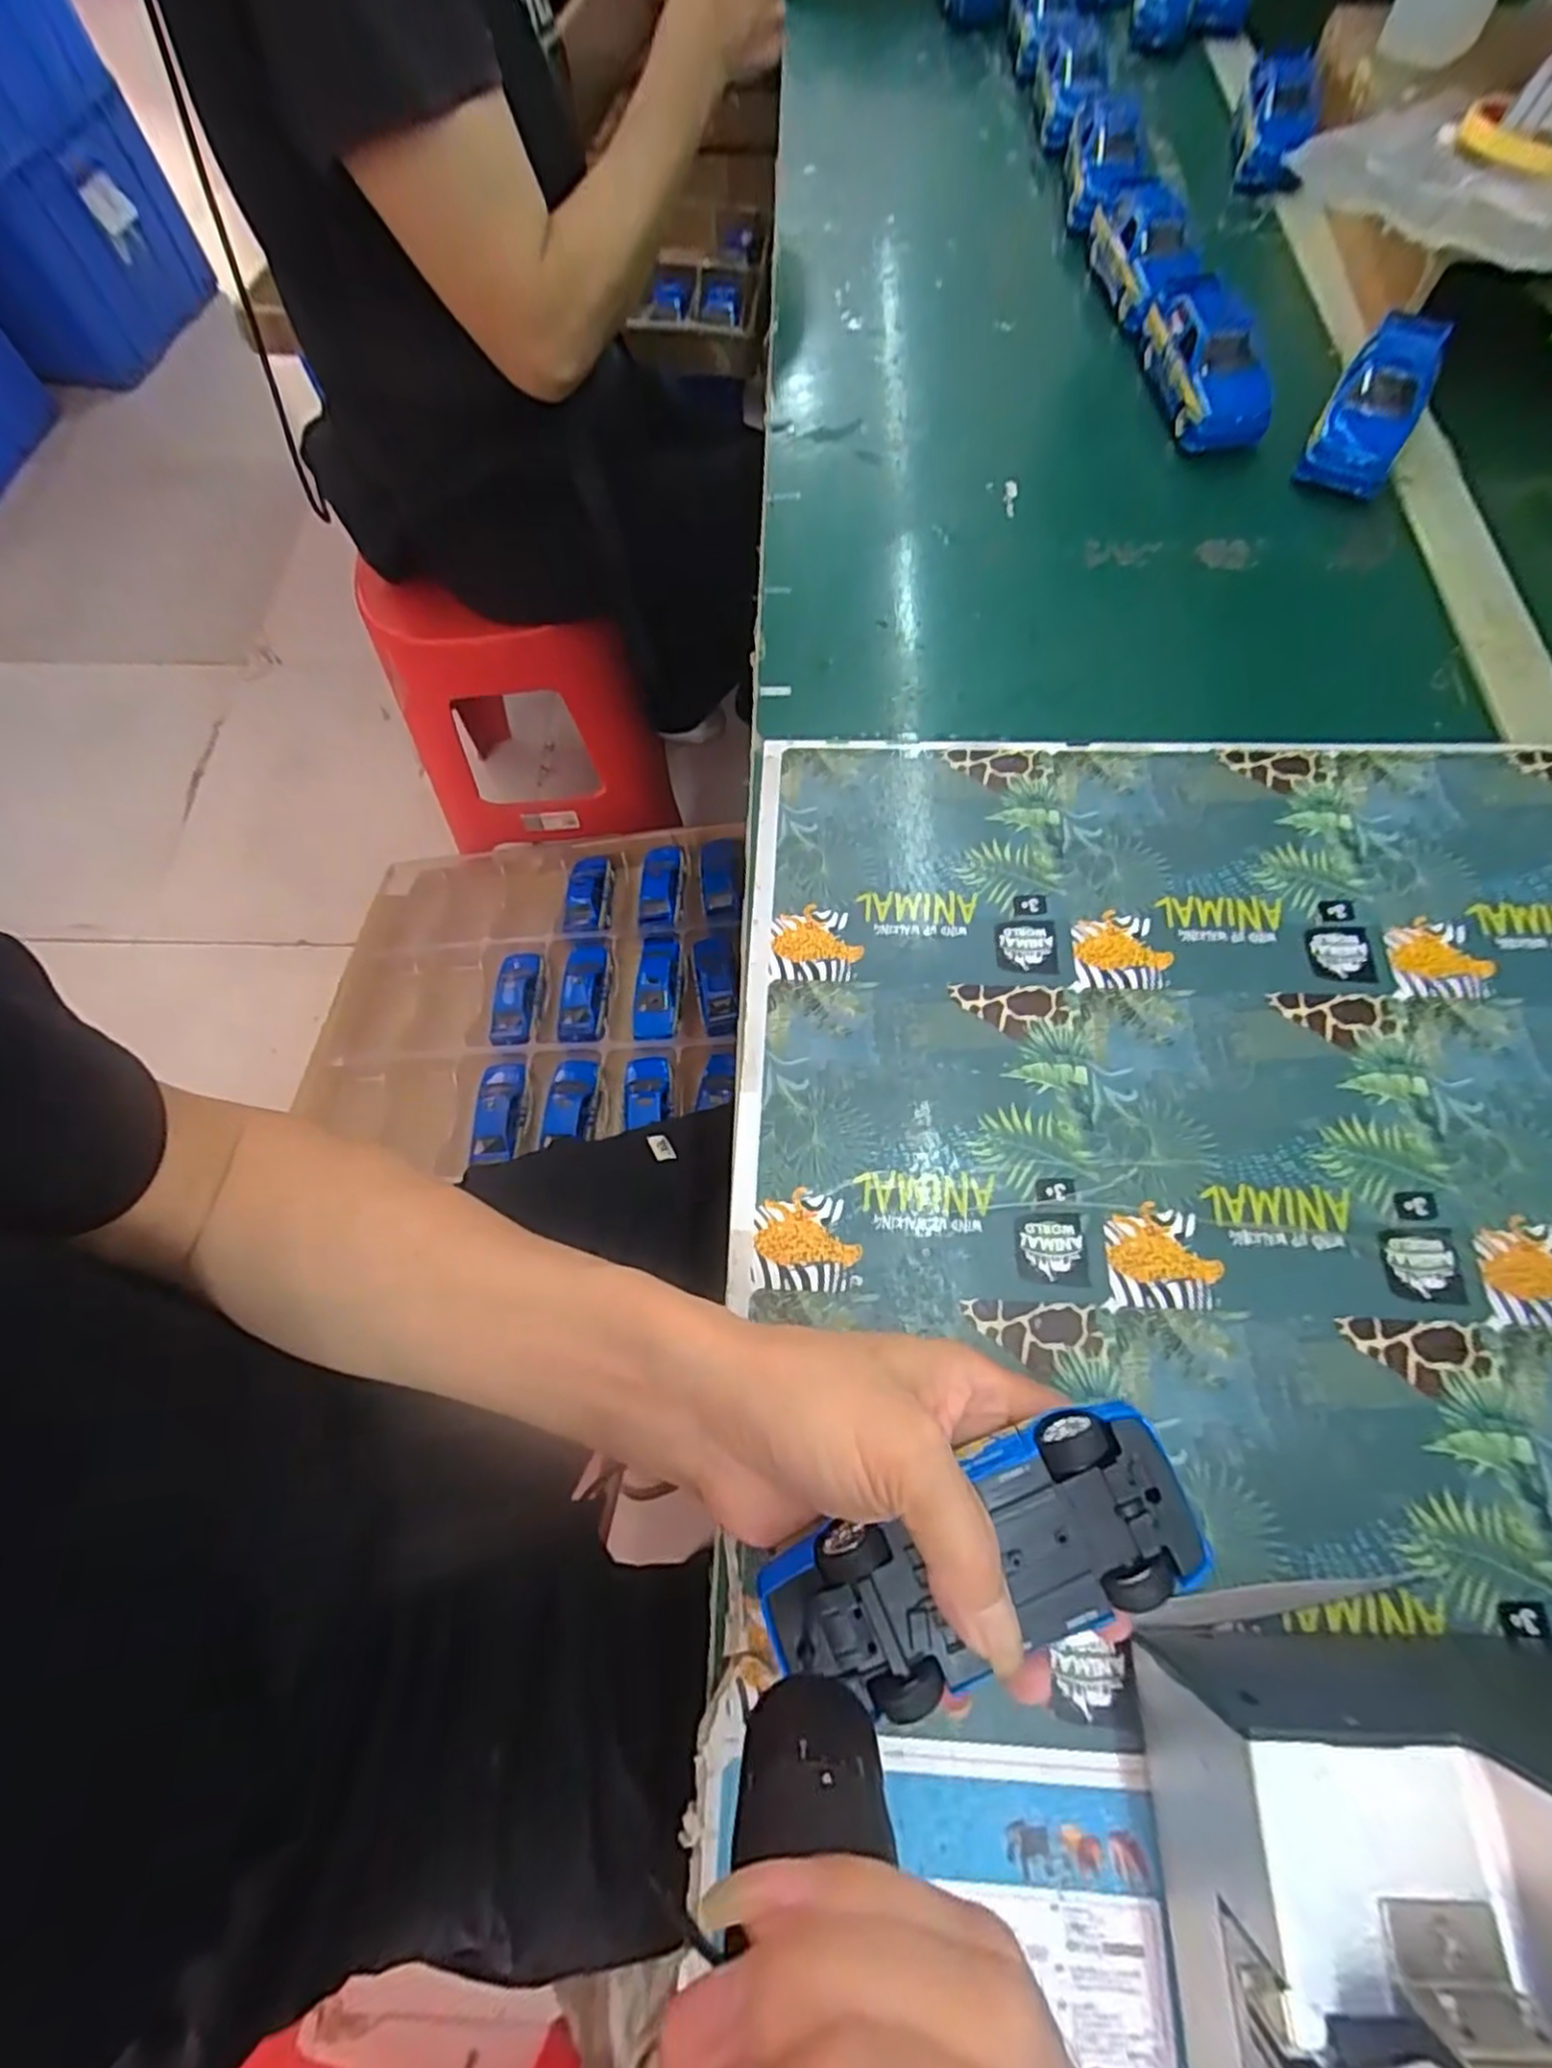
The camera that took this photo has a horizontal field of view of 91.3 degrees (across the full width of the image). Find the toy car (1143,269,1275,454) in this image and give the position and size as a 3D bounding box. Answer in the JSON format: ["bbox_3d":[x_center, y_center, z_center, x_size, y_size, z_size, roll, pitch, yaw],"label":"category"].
[{"bbox_3d":[0.270,-0.415,0.477,0.054,0.042,0.107,-4,68,1],"label":"toy car"}]

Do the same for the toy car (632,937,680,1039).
[{"bbox_3d":[-0.136,-0.052,0.867,0.051,0.028,0.130,1,68,1],"label":"toy car"}]

